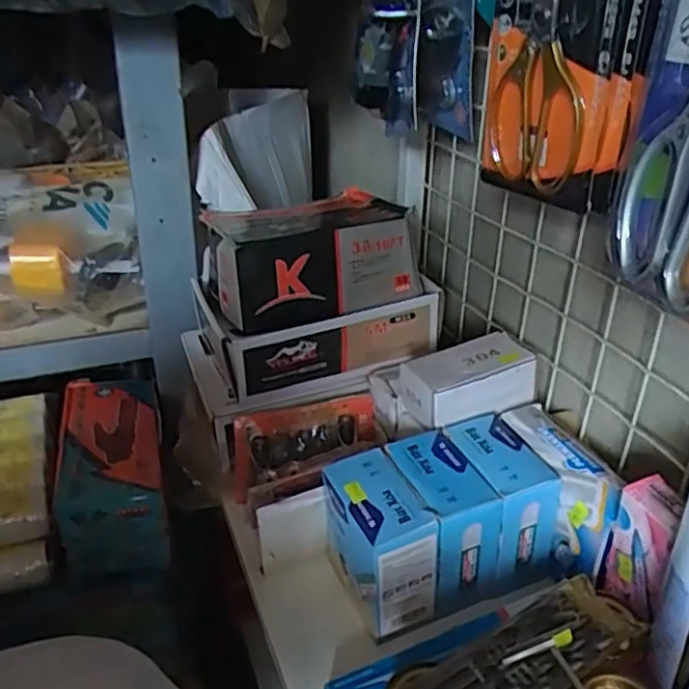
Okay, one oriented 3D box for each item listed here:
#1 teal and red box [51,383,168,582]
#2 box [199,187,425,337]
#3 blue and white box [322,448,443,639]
[{"bbox_3d":[-0.252,0.125,0.731,0.098,0.078,0.280,-7,29,-17],"label":"teal and red box"},{"bbox_3d":[-0.031,-0.095,0.705,0.209,0.086,0.169,-9,30,-19],"label":"box"},{"bbox_3d":[0.025,0.154,0.533,0.063,0.102,0.095,-10,30,-21],"label":"blue and white box"}]

